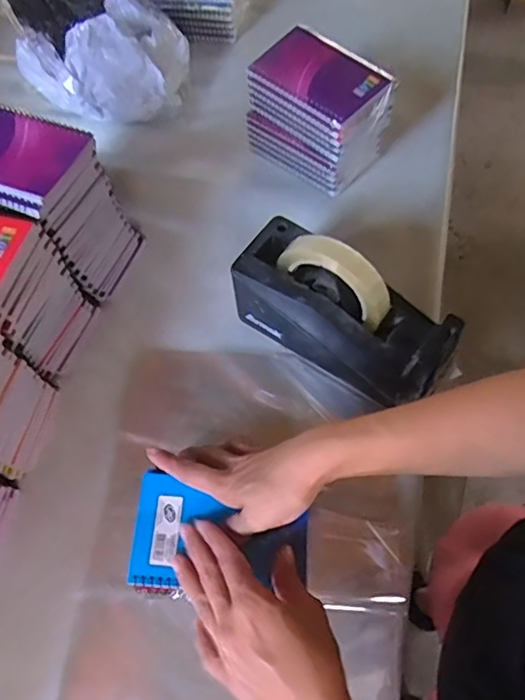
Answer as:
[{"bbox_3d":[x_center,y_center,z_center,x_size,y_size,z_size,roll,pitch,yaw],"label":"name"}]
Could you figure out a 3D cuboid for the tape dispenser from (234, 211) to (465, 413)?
[{"bbox_3d":[0.071,-0.035,0.488,0.199,0.132,0.077,32,68,15],"label":"tape dispenser"}]

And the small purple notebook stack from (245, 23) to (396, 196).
[{"bbox_3d":[0.060,-0.261,0.606,0.136,0.126,0.091,34,69,16],"label":"small purple notebook stack"}]

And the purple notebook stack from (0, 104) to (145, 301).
[{"bbox_3d":[-0.217,-0.139,0.536,0.139,0.148,0.092,22,66,11],"label":"purple notebook stack"}]

